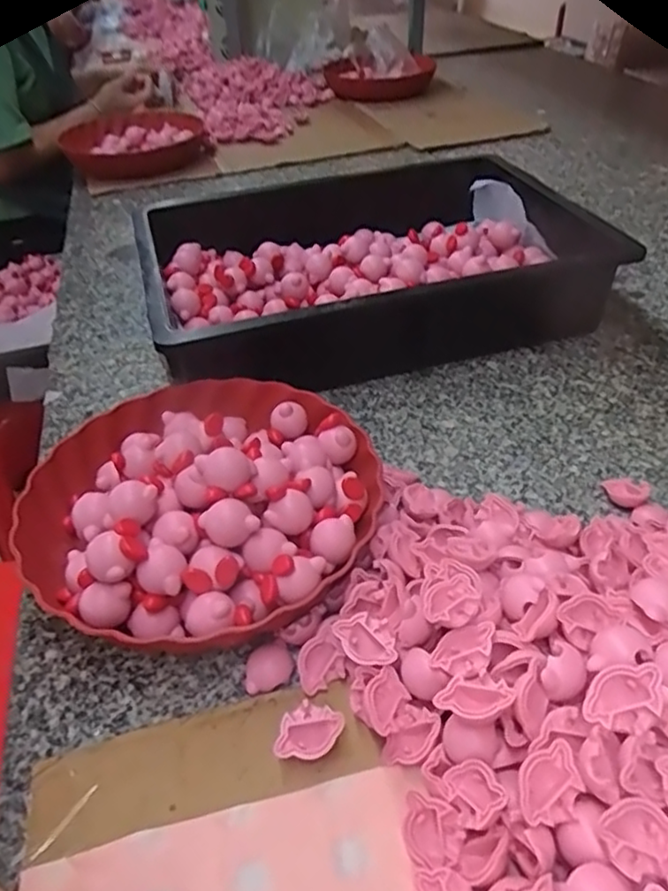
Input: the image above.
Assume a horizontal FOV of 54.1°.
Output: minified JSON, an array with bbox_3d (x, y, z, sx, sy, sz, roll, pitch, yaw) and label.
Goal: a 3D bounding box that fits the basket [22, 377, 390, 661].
[{"bbox_3d":[-0.089,0.029,0.457,0.229,0.082,0.242,-4,39,3],"label":"basket"}]

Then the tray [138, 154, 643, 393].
[{"bbox_3d":[0.025,-0.199,0.693,0.429,0.097,0.318,-16,40,-11],"label":"tray"}]

